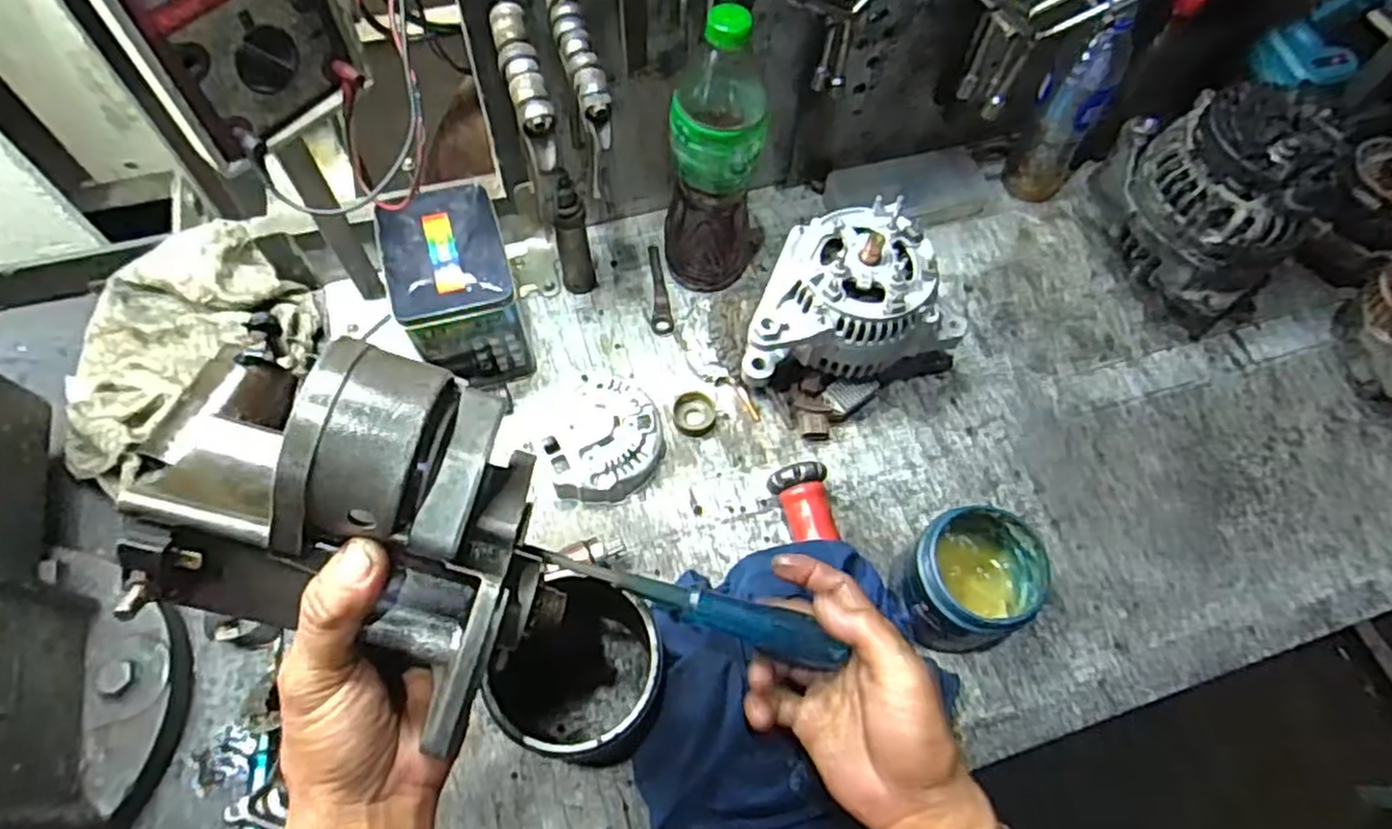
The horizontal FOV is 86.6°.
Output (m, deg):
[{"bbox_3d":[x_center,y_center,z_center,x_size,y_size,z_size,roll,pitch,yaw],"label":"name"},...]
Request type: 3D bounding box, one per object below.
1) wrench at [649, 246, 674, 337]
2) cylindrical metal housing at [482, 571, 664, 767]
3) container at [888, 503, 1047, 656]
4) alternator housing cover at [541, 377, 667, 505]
[{"bbox_3d":[-0.035,-0.123,0.724,0.019,0.007,0.103,-3,63,-5],"label":"wrench"},{"bbox_3d":[-0.082,0.178,0.507,0.102,0.135,0.110,2,62,-3],"label":"cylindrical metal housing"},{"bbox_3d":[0.202,0.129,0.560,0.093,0.101,0.085,2,62,-3],"label":"container"},{"bbox_3d":[-0.079,0.020,0.638,0.100,0.037,0.105,-10,63,-9],"label":"alternator housing cover"}]

